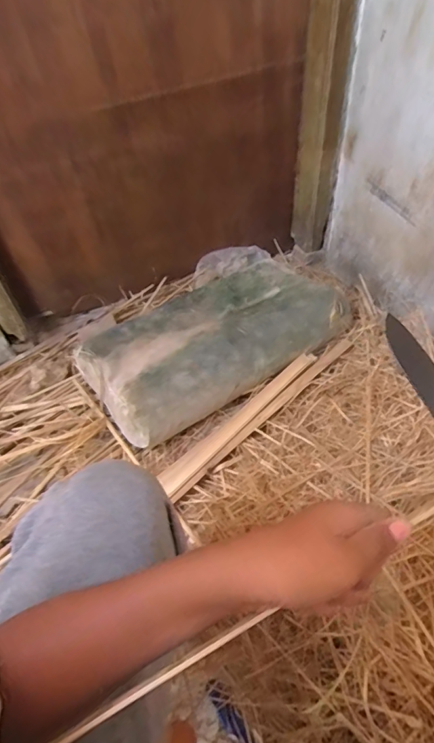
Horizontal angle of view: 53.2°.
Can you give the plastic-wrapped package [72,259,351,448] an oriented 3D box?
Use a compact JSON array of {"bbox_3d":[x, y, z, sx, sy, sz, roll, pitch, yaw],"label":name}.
[{"bbox_3d":[-0.009,-0.087,1.023,0.587,0.097,0.325,-30,54,-18],"label":"plastic-wrapped package"}]

